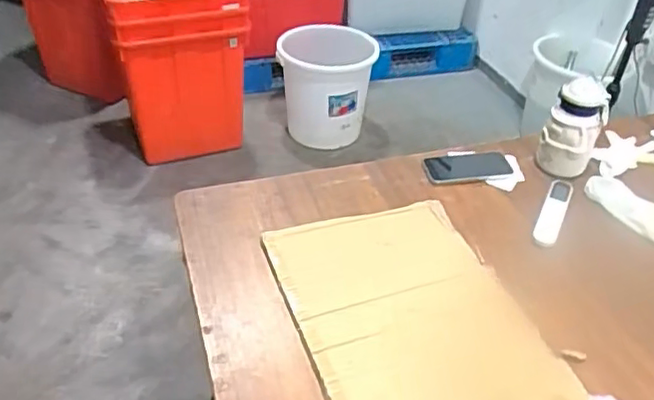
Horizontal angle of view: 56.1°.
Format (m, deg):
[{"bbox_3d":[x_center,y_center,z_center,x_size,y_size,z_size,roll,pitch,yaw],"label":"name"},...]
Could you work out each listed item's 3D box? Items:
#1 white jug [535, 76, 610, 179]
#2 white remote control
[{"bbox_3d":[0.493,-0.134,1.237,0.105,0.166,0.125,23,38,18],"label":"white jug"},{"bbox_3d":[0.427,0.017,1.149,0.042,0.015,0.202,19,40,20],"label":"white remote control"}]

